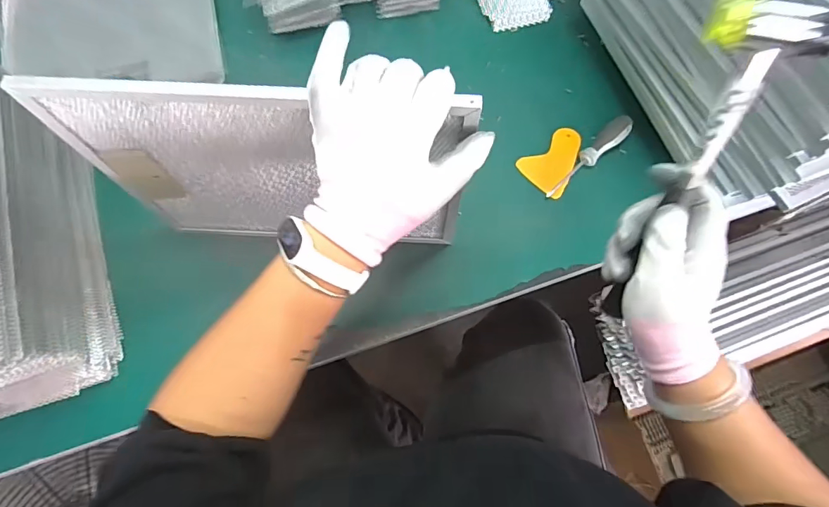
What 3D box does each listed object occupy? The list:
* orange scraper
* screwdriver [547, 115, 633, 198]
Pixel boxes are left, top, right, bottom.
[{"bbox_3d":[0.191,-0.123,0.599,0.096,0.006,0.068,-41,76,-14],"label":"orange scraper"},{"bbox_3d":[0.230,-0.127,0.592,0.155,0.022,0.026,-42,76,-15],"label":"screwdriver"}]

